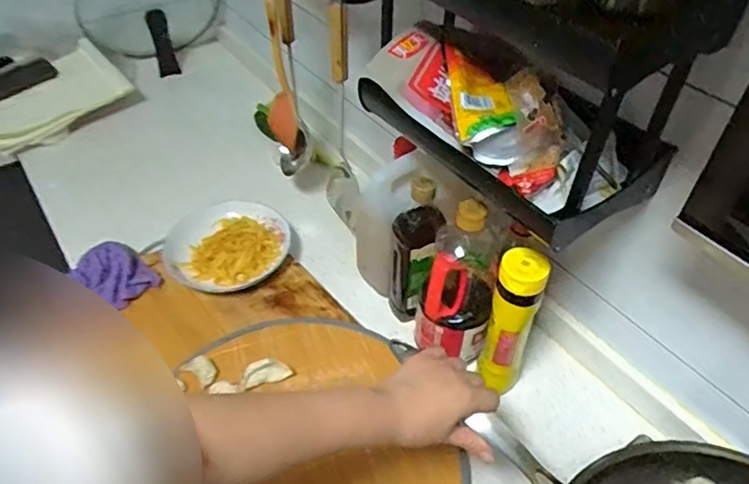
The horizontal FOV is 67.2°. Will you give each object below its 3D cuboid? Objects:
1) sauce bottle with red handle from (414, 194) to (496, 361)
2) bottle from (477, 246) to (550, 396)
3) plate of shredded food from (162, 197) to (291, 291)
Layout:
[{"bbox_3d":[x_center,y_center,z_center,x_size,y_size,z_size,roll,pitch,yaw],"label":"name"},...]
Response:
[{"bbox_3d":[0.104,0.049,0.711,0.088,0.225,0.082,-3,45,-3],"label":"sauce bottle with red handle"},{"bbox_3d":[0.164,0.102,0.687,0.057,0.203,0.063,15,47,14],"label":"bottle"},{"bbox_3d":[-0.241,-0.001,0.915,0.190,0.047,0.204,0,45,0],"label":"plate of shredded food"}]

